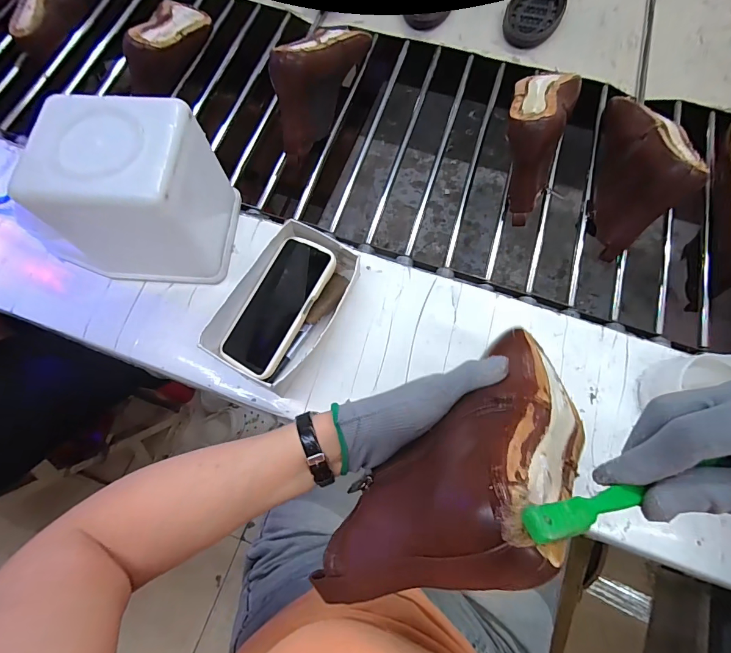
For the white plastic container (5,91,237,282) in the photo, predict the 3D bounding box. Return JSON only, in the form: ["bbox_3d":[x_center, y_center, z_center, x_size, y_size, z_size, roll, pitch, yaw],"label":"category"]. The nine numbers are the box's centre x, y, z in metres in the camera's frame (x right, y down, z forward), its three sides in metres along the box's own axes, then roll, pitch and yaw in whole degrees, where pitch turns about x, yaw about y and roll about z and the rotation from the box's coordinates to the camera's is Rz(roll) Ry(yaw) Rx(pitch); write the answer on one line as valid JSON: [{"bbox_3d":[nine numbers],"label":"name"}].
[{"bbox_3d":[-0.253,-0.145,0.448,0.152,0.167,0.134,3,72,2],"label":"white plastic container"}]

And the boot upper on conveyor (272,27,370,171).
[{"bbox_3d":[-0.071,-0.391,0.593,0.071,0.132,0.275,22,73,8],"label":"boot upper on conveyor"}]

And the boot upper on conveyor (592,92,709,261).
[{"bbox_3d":[0.385,-0.234,0.529,0.084,0.105,0.267,17,73,7],"label":"boot upper on conveyor"}]

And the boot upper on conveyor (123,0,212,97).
[{"bbox_3d":[-0.304,-0.481,0.633,0.083,0.091,0.257,9,72,4],"label":"boot upper on conveyor"}]

